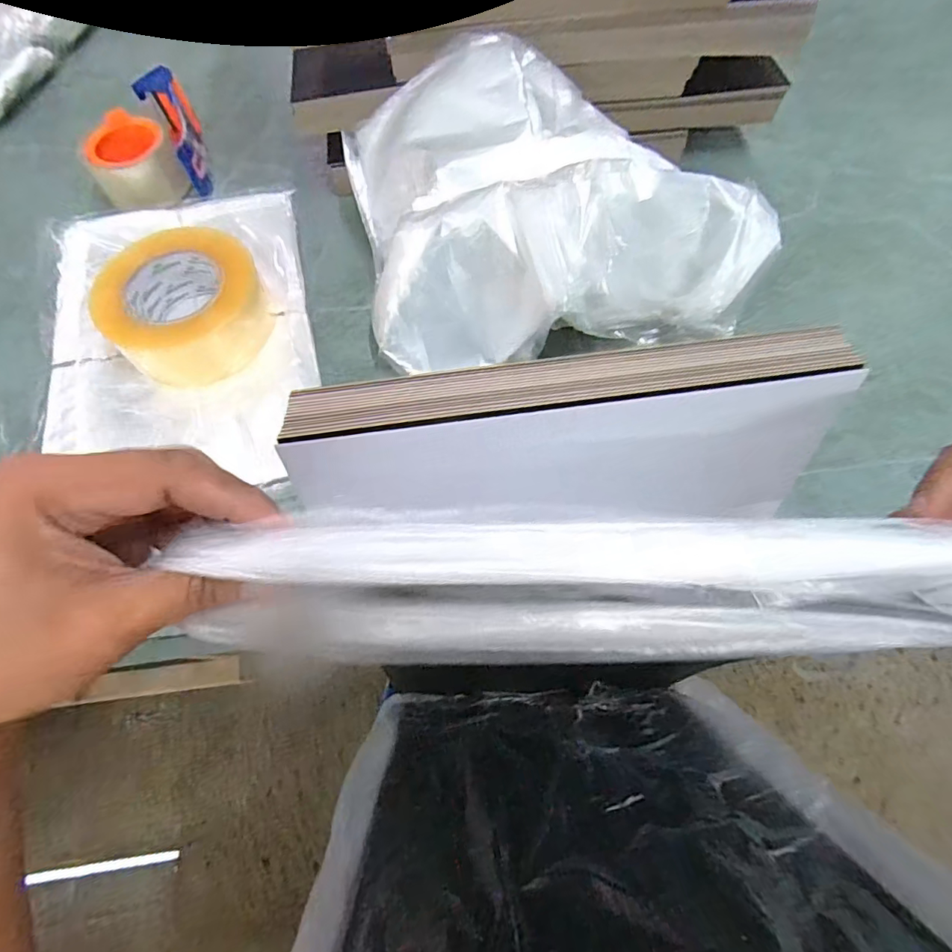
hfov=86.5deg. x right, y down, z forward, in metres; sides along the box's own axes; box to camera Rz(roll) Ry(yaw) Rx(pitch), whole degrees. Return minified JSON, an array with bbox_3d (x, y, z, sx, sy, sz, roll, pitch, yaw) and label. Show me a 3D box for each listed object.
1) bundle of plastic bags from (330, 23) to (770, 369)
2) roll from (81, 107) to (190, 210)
[{"bbox_3d":[0.055,-0.225,0.429,0.303,0.127,0.268,-11,67,-5],"label":"bundle of plastic bags"},{"bbox_3d":[-0.358,-0.331,0.534,0.085,0.049,0.093,-31,70,-13],"label":"roll"}]

